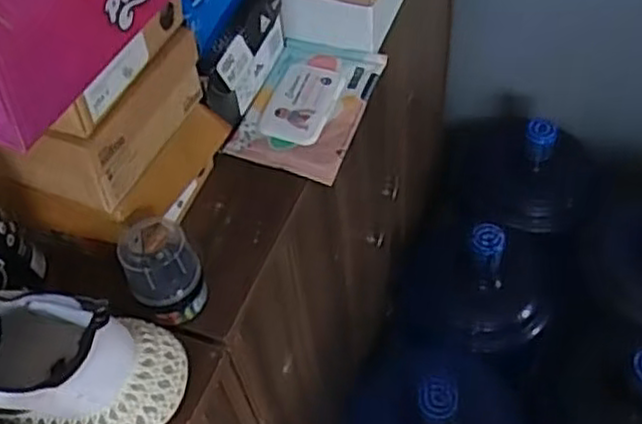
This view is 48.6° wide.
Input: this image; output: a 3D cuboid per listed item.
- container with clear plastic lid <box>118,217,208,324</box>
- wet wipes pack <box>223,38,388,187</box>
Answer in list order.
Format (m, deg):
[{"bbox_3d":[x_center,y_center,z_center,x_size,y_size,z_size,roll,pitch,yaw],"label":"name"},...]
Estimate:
[{"bbox_3d":[-0.120,0.047,0.549,0.051,0.085,0.045,-24,55,-12],"label":"container with clear plastic lid"},{"bbox_3d":[-0.011,-0.105,0.700,0.106,0.015,0.163,15,56,16],"label":"wet wipes pack"}]

